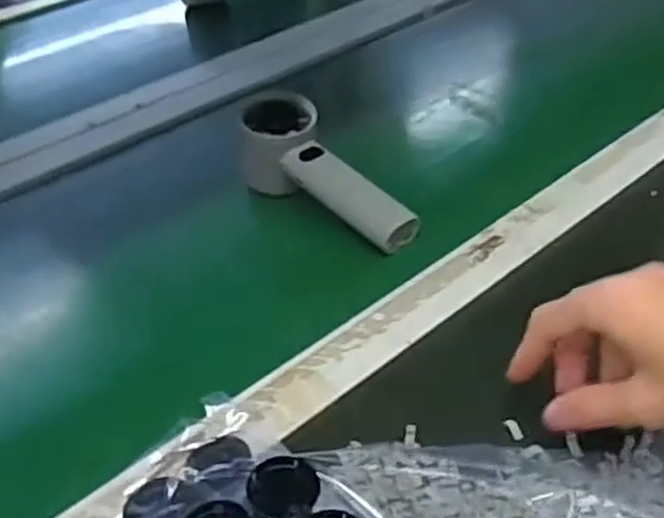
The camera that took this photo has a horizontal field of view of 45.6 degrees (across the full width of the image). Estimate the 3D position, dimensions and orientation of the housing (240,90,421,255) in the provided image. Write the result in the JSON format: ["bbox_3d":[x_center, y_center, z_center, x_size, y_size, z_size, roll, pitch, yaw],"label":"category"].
[{"bbox_3d":[-0.006,-0.063,0.552,0.047,0.064,0.150,-26,41,-25],"label":"housing"}]

